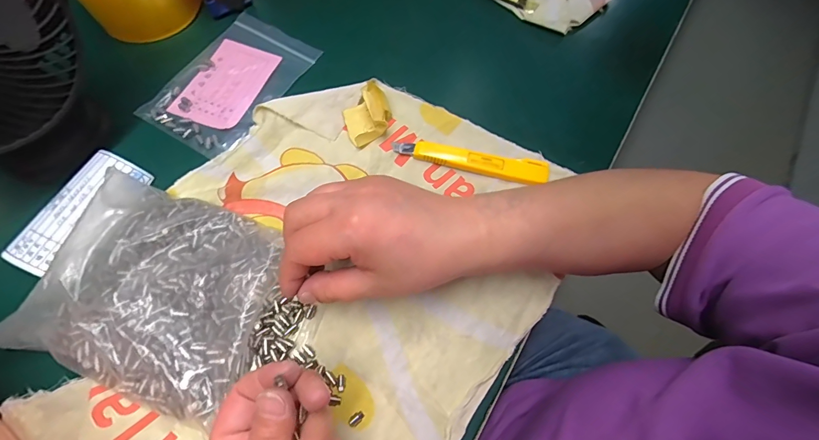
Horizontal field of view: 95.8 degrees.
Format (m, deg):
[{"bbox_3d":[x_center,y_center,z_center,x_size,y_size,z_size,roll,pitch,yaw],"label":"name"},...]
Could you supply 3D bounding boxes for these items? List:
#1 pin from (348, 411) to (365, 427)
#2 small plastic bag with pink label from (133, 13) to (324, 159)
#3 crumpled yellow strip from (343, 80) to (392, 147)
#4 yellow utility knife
[{"bbox_3d":[-0.035,0.129,0.241,0.011,0.004,0.006,-37,73,-17],"label":"pin"},{"bbox_3d":[-0.166,-0.132,0.349,0.099,0.007,0.148,27,69,9],"label":"small plastic bag with pink label"},{"bbox_3d":[-0.036,-0.092,0.324,0.040,0.025,0.045,-15,69,-8],"label":"crumpled yellow strip"},{"bbox_3d":[0.052,-0.050,0.317,0.131,0.013,0.021,11,67,2],"label":"yellow utility knife"}]

